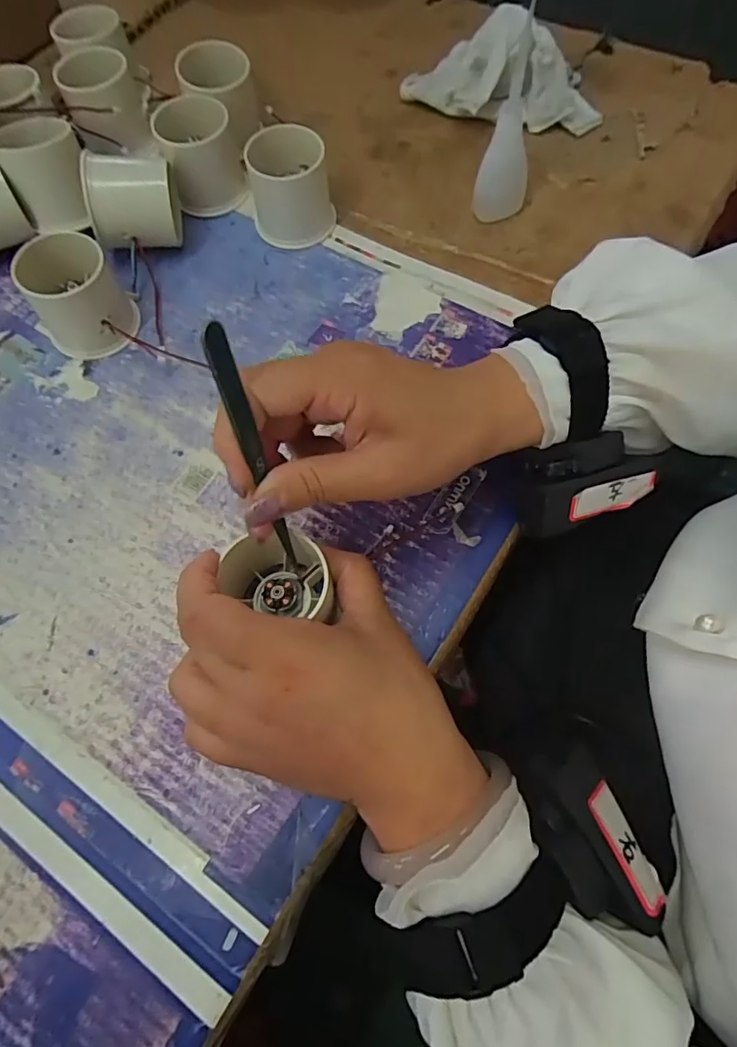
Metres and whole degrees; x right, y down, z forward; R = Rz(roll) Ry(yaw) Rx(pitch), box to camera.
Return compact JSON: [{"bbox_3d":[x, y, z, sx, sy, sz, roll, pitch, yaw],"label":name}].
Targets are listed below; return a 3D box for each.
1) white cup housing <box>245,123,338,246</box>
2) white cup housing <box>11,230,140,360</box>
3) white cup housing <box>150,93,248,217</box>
[{"bbox_3d":[-0.051,-0.228,0.362,0.059,0.053,0.048,-22,68,-7],"label":"white cup housing"},{"bbox_3d":[-0.179,-0.138,0.330,0.055,0.051,0.060,-1,67,2],"label":"white cup housing"},{"bbox_3d":[-0.115,-0.255,0.374,0.052,0.054,0.048,-11,67,-2],"label":"white cup housing"}]

